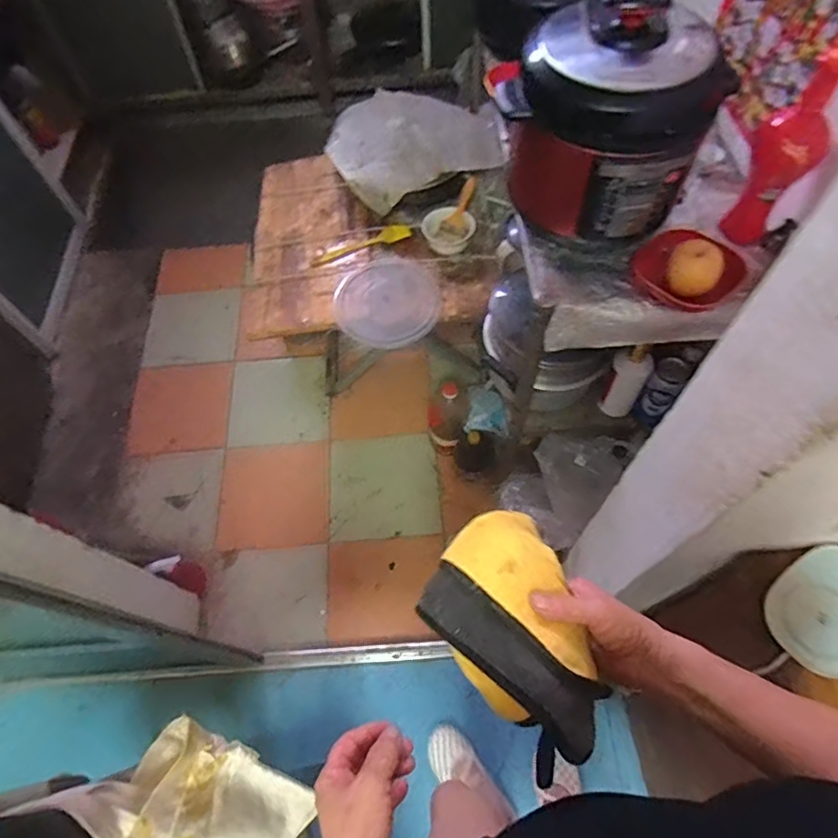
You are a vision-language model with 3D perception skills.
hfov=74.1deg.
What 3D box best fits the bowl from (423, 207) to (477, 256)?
[{"bbox_3d":[0.067,-0.443,1.306,0.125,0.043,0.110,11,63,9],"label":"bowl"}]

